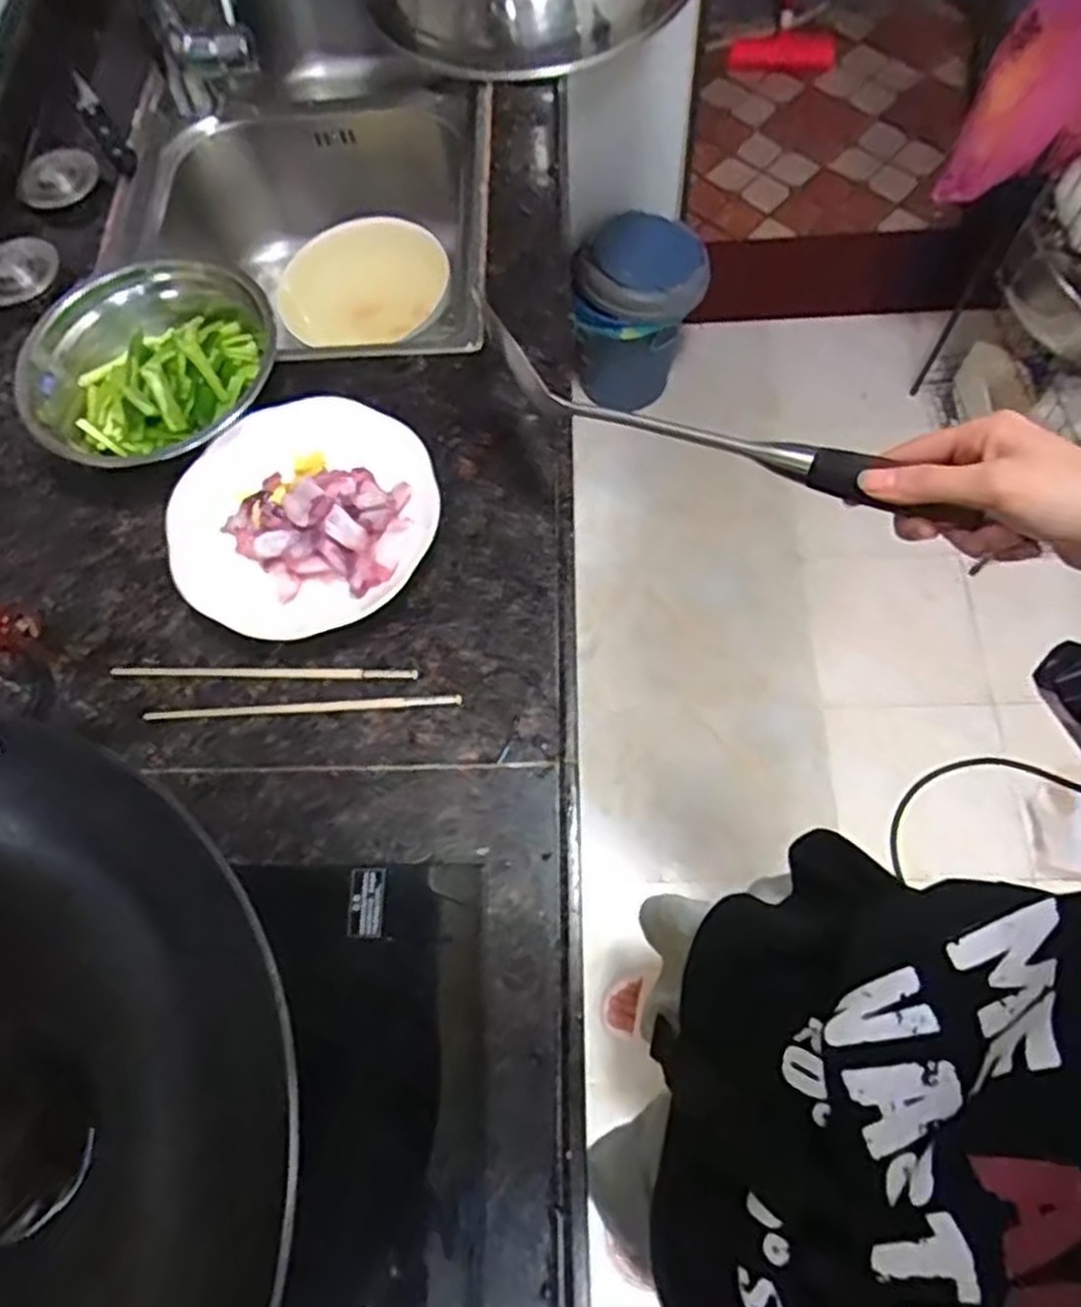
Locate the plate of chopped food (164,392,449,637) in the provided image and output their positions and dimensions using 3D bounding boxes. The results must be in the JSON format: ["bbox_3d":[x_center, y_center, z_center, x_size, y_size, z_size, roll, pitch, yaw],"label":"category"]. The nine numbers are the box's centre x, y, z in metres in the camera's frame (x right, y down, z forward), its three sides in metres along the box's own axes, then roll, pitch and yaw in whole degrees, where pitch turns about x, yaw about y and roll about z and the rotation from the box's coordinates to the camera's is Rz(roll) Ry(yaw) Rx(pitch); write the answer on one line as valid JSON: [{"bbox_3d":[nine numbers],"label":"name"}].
[{"bbox_3d":[-0.188,-0.111,0.618,0.204,0.051,0.181,-29,68,-7],"label":"plate of chopped food"}]

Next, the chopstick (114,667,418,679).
[{"bbox_3d":[-0.212,0.014,0.592,0.235,0.005,0.009,0,68,5],"label":"chopstick"}]

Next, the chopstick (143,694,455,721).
[{"bbox_3d":[-0.177,0.040,0.580,0.235,0.011,0.009,-3,68,4],"label":"chopstick"}]

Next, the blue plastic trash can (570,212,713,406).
[{"bbox_3d":[0.191,-0.674,1.506,0.229,0.257,0.281,8,69,8],"label":"blue plastic trash can"}]

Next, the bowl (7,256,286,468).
[{"bbox_3d":[-0.324,-0.236,0.648,0.187,0.097,0.153,-10,68,1],"label":"bowl"}]

